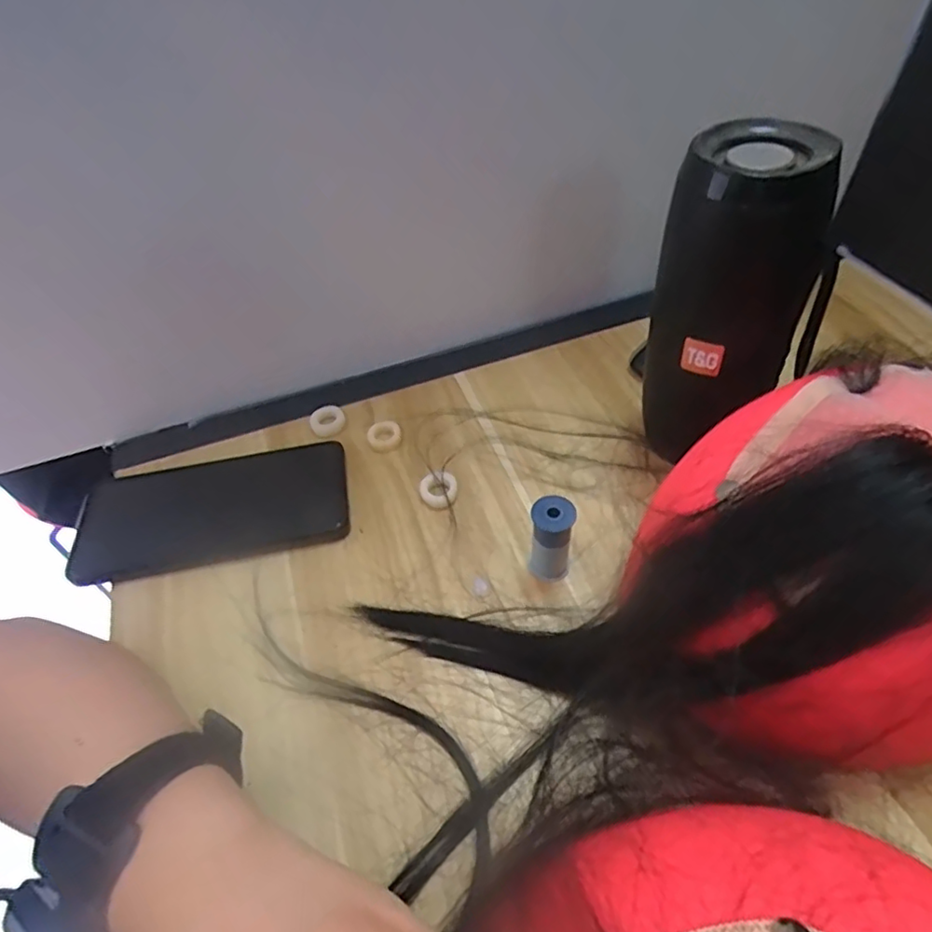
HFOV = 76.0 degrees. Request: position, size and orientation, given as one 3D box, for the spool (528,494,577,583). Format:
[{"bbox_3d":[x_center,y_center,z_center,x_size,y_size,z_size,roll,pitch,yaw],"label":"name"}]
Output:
[{"bbox_3d":[0.045,0.038,0.312,0.021,0.049,0.019,8,51,11],"label":"spool"}]

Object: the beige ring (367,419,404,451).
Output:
[{"bbox_3d":[-0.054,-0.020,0.395,0.022,0.006,0.024,-2,49,3],"label":"beige ring"}]

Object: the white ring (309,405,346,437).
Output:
[{"bbox_3d":[-0.094,-0.030,0.408,0.024,0.005,0.026,-2,49,3],"label":"white ring"}]

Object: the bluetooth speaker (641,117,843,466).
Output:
[{"bbox_3d":[0.132,-0.071,0.314,0.063,0.178,0.064,-16,50,-8],"label":"bluetooth speaker"}]

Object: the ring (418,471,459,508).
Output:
[{"bbox_3d":[-0.016,0.013,0.361,0.022,0.004,0.024,-2,49,3],"label":"ring"}]

